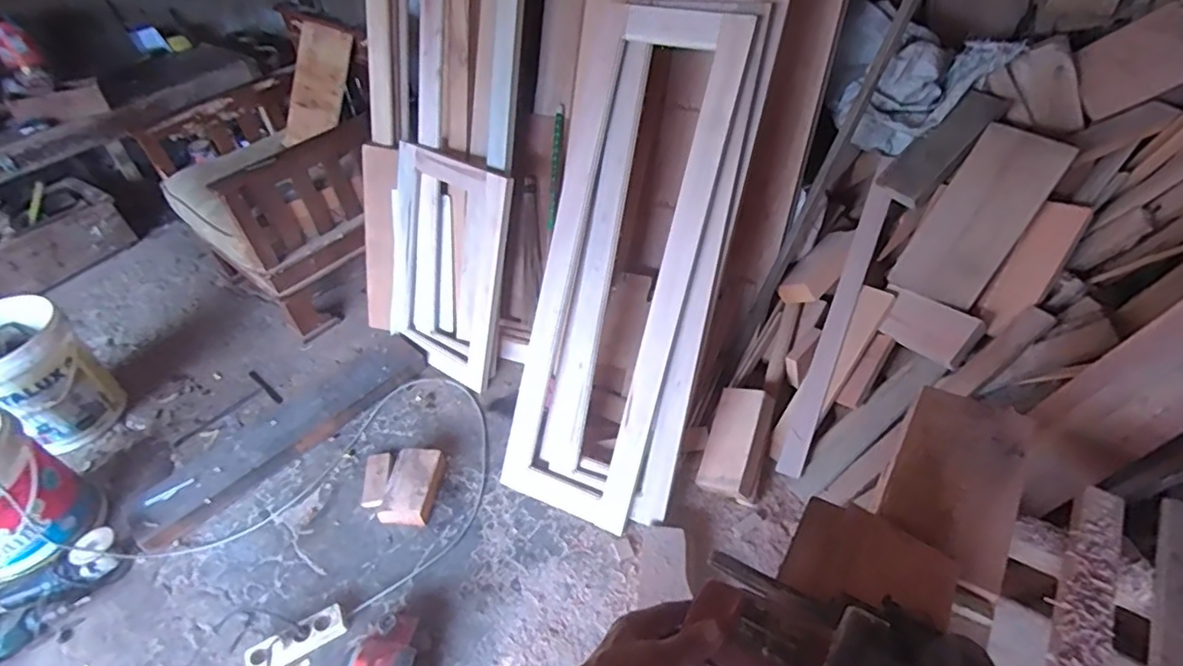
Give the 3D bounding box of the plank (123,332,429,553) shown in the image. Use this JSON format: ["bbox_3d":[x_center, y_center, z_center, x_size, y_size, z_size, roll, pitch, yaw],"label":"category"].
[{"bbox_3d":[-0.889,0.255,1.716,0.256,0.053,0.841,29,54,29],"label":"plank"}]

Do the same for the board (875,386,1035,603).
[{"bbox_3d":[0.473,0.178,0.764,0.142,0.026,0.284,23,51,26],"label":"board"}]

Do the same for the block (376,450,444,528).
[{"bbox_3d":[-0.471,0.401,1.552,0.132,0.075,0.204,1,45,6],"label":"block"}]

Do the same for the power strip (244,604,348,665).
[{"bbox_3d":[-0.646,0.674,1.296,0.209,0.030,0.072,-23,47,-18],"label":"power strip"}]

